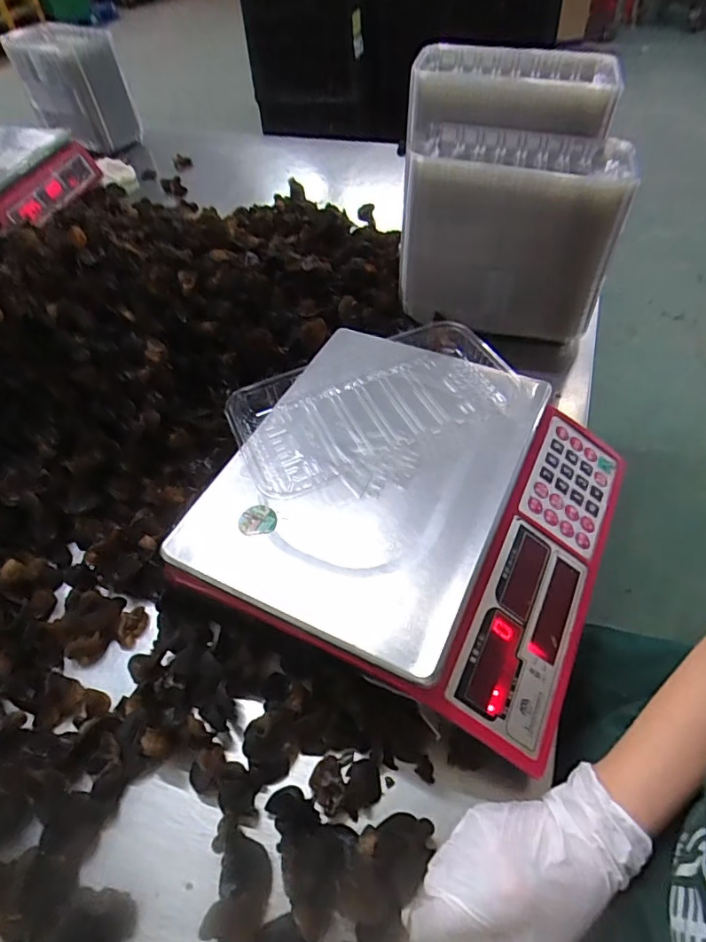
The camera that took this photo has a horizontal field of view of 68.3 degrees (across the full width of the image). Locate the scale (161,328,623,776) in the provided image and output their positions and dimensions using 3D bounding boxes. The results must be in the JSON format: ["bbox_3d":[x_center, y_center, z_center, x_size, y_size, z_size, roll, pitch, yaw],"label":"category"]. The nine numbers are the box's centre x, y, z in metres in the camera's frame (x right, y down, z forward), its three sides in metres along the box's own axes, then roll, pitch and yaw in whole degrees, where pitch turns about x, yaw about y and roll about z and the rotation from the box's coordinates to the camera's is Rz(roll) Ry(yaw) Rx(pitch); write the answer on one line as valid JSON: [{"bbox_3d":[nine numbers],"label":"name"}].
[{"bbox_3d":[0.054,0.030,0.444,0.299,0.091,0.299,20,55,20],"label":"scale"}]

